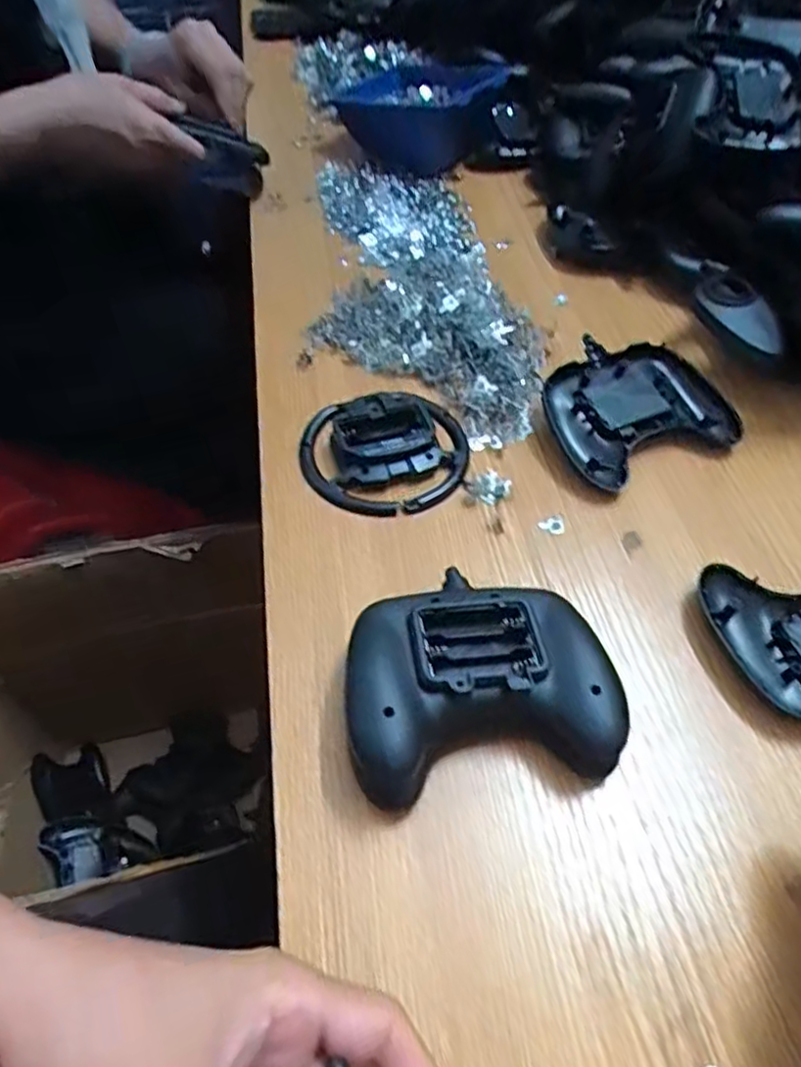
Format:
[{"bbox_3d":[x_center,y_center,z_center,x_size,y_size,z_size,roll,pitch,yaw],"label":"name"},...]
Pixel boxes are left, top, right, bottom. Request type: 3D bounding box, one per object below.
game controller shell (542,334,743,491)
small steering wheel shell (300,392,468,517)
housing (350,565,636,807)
[{"bbox_3d":[0.151,-0.083,0.446,0.122,0.025,0.094,-22,57,-18],"label":"game controller shell"},{"bbox_3d":[-0.009,-0.053,0.420,0.100,0.018,0.086,-9,54,-9],"label":"small steering wheel shell"},{"bbox_3d":[0.034,0.065,0.323,0.120,0.039,0.102,-6,53,-7],"label":"housing"}]

